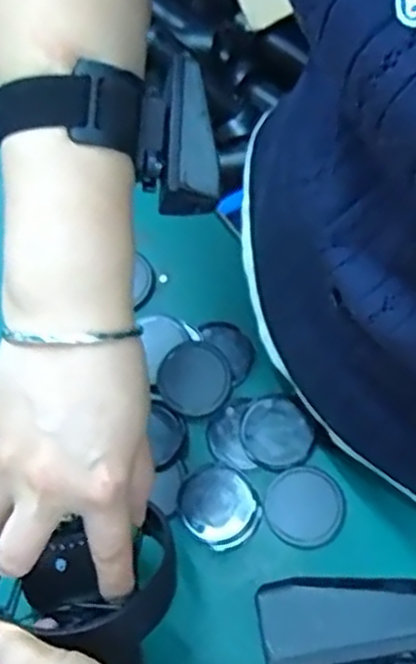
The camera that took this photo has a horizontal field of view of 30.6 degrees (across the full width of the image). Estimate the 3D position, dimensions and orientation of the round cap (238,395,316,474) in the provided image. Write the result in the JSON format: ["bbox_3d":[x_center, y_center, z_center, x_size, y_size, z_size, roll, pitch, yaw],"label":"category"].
[{"bbox_3d":[0.046,0.068,0.511,0.047,0.007,0.051,-1,64,1],"label":"round cap"}]

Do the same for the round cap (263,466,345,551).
[{"bbox_3d":[0.064,0.114,0.496,0.049,0.011,0.049,-1,64,1],"label":"round cap"}]

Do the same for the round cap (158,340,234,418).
[{"bbox_3d":[-0.009,0.032,0.525,0.049,0.011,0.050,-1,64,1],"label":"round cap"}]

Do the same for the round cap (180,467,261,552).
[{"bbox_3d":[0.007,0.115,0.498,0.052,0.009,0.047,38,71,18],"label":"round cap"}]

